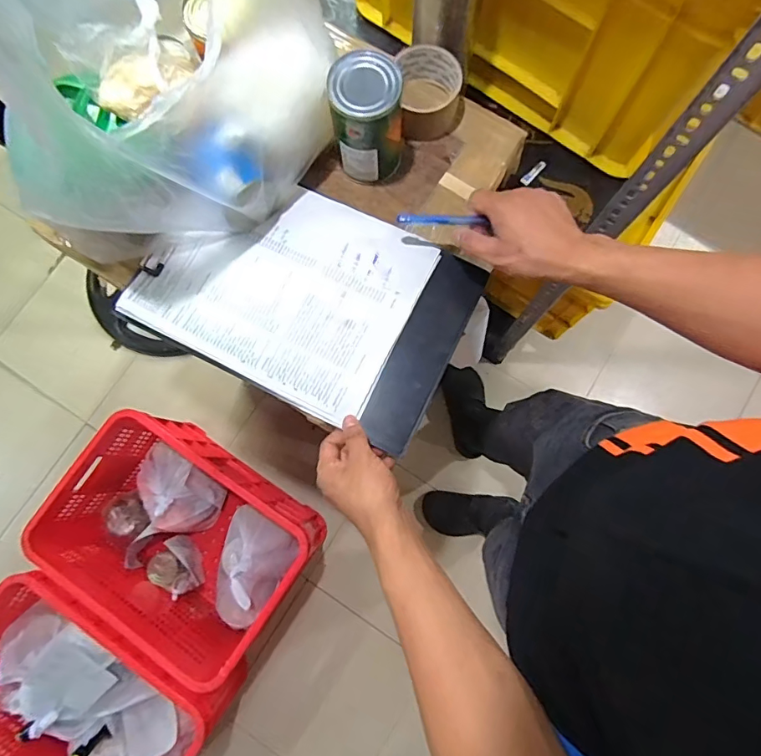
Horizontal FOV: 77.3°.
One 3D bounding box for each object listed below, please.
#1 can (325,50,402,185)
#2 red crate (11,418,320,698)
[{"bbox_3d":[-0.014,-0.261,0.492,0.067,0.109,0.064,0,79,1],"label":"can"},{"bbox_3d":[-0.447,0.363,1.137,0.522,0.343,0.363,32,81,6],"label":"red crate"}]

